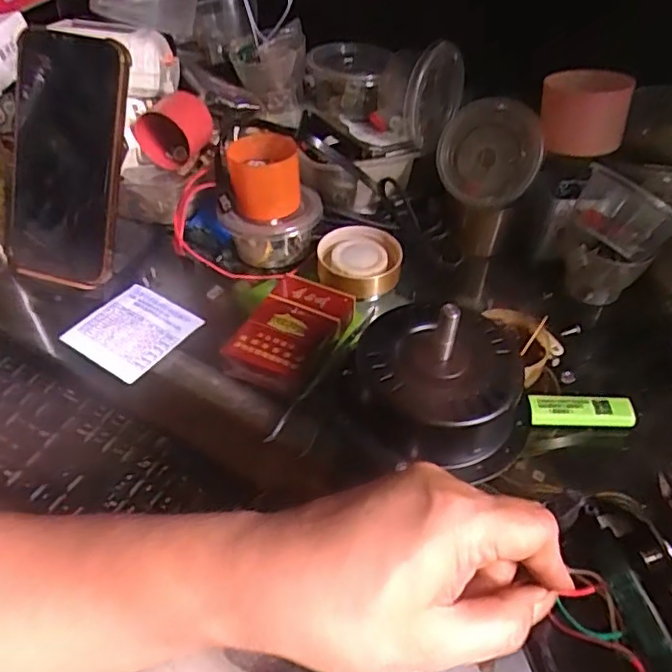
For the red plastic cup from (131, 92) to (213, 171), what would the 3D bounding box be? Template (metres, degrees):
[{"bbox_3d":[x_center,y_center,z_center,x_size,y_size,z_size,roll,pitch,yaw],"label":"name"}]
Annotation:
[{"bbox_3d":[-0.123,-0.158,0.464,0.045,0.045,0.042,12,46,9],"label":"red plastic cup"}]

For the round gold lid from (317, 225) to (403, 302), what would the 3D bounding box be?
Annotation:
[{"bbox_3d":[0.017,-0.055,0.460,0.061,0.020,0.064,1,46,-1],"label":"round gold lid"}]

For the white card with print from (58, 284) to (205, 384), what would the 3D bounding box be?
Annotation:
[{"bbox_3d":[-0.142,-0.004,0.423,0.064,0.005,0.069,30,55,19],"label":"white card with print"}]

